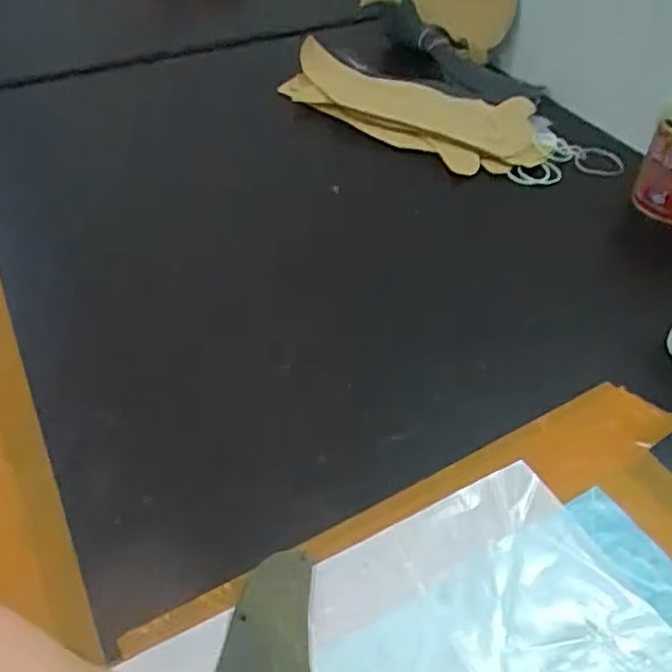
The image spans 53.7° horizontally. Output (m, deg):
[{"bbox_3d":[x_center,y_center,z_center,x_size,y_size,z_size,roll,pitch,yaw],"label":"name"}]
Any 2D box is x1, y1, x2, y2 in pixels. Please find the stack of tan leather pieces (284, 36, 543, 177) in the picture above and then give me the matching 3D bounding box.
[{"bbox_3d":[0.067,-0.210,0.639,0.274,0.045,0.114,25,48,22],"label":"stack of tan leather pieces"}]

